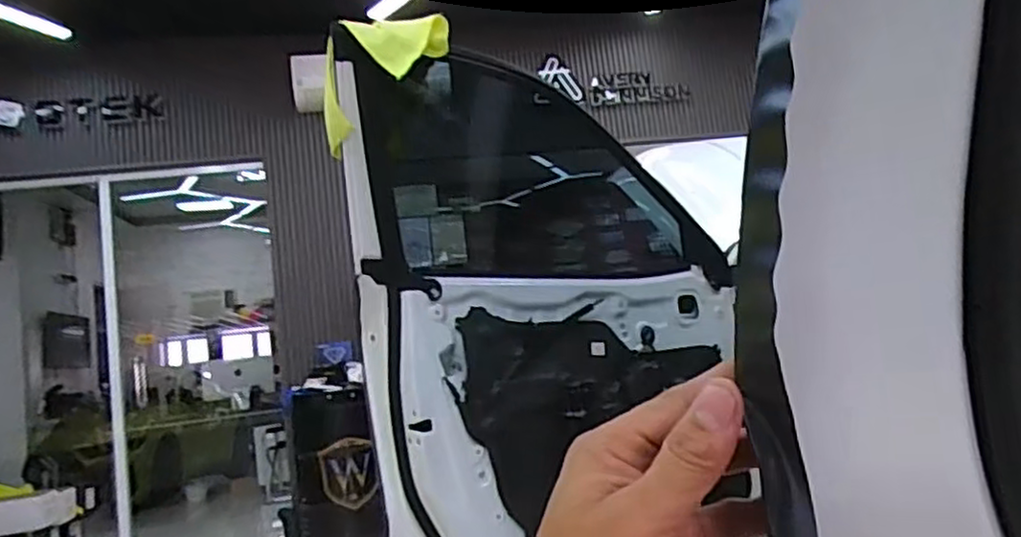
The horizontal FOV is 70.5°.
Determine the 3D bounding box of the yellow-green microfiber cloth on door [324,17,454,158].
[{"bbox_3d":[-0.271,-0.390,1.379,0.331,0.167,0.112,-40,-11,5],"label":"yellow-green microfiber cloth on door"}]

